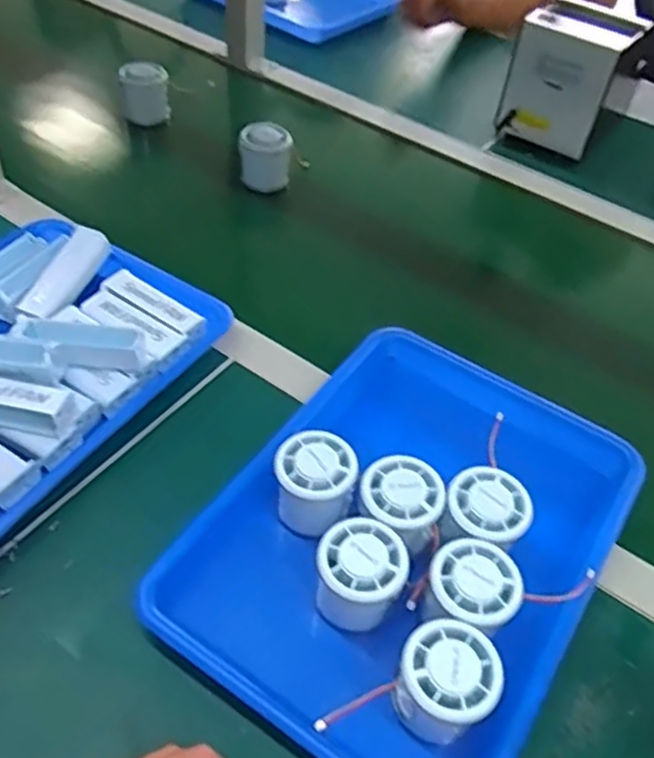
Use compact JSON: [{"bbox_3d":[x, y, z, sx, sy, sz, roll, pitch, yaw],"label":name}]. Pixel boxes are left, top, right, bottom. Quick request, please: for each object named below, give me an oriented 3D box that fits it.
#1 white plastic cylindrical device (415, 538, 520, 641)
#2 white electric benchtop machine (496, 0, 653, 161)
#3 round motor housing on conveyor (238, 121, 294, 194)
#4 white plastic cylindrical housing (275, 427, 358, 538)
[{"bbox_3d":[0.092,0.139,0.467,0.058,0.041,0.055,1,47,-1],"label":"white plastic cylindrical device"},{"bbox_3d":[0.309,-0.385,0.905,0.118,0.140,0.118,30,52,21],"label":"white electric benchtop machine"},{"bbox_3d":[-0.072,-0.262,0.840,0.058,0.060,0.062,3,47,-3],"label":"round motor housing on conveyor"},{"bbox_3d":[-0.007,0.080,0.524,0.054,0.067,0.054,1,47,-1],"label":"white plastic cylindrical housing"}]

